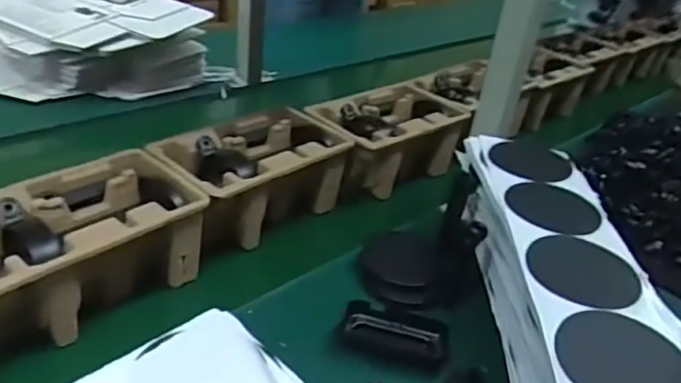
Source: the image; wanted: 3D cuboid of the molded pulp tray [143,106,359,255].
[{"bbox_3d":[-0.111,-0.016,0.720,0.141,0.104,0.229,28,35,36],"label":"molded pulp tray"}]

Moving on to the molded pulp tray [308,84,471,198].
[{"bbox_3d":[0.064,-0.075,0.854,0.229,0.106,0.152,-20,37,-39],"label":"molded pulp tray"}]

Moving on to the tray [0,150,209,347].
[{"bbox_3d":[-0.263,0.058,0.565,0.147,0.107,0.222,26,34,34],"label":"tray"}]

